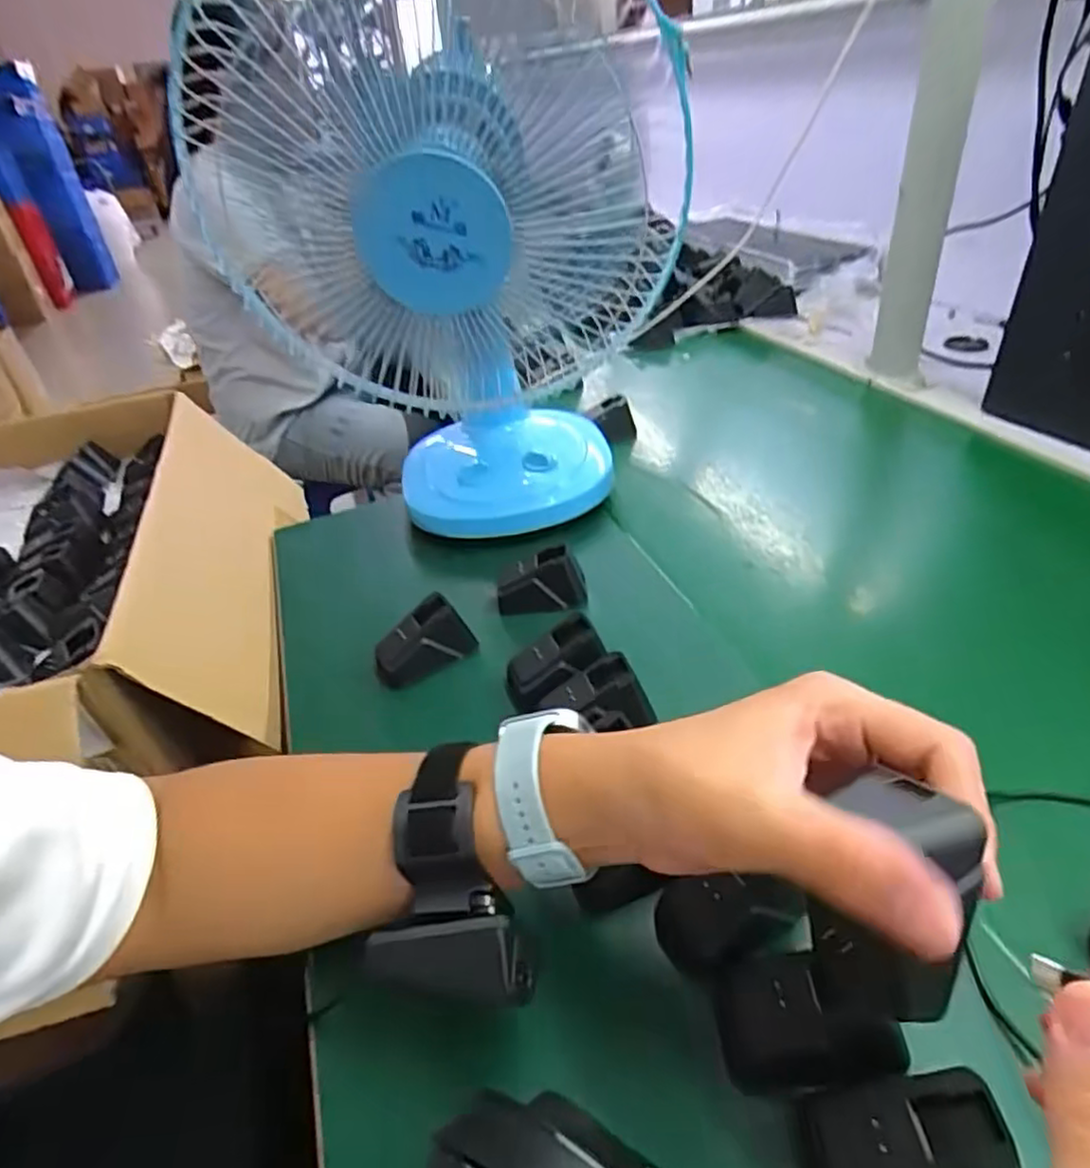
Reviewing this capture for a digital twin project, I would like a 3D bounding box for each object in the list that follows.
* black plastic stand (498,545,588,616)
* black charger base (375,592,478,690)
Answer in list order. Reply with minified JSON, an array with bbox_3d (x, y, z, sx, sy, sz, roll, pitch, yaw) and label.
[{"bbox_3d":[-0.003,-0.002,0.531,0.067,0.045,0.023,-3,36,5],"label":"black plastic stand"},{"bbox_3d":[-0.088,0.043,0.495,0.067,0.051,0.034,-23,39,-21],"label":"black charger base"}]

